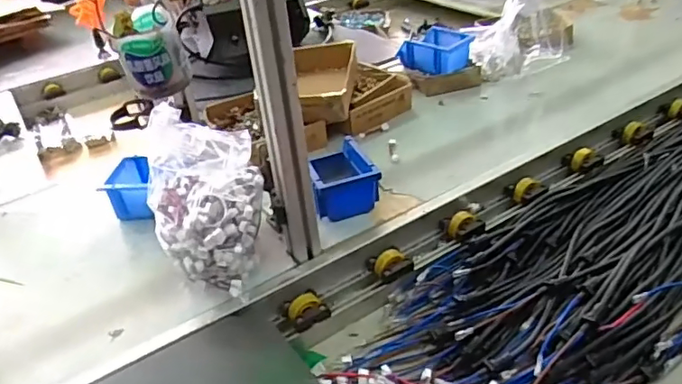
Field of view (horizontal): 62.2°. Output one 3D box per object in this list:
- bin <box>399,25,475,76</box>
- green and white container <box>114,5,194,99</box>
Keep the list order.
[{"bbox_3d":[0.215,-0.315,1.261,0.123,0.057,0.136,-30,41,-31],"label":"bin"},{"bbox_3d":[-0.184,-0.138,0.554,0.057,0.073,0.060,-18,36,-16],"label":"green and white container"}]

